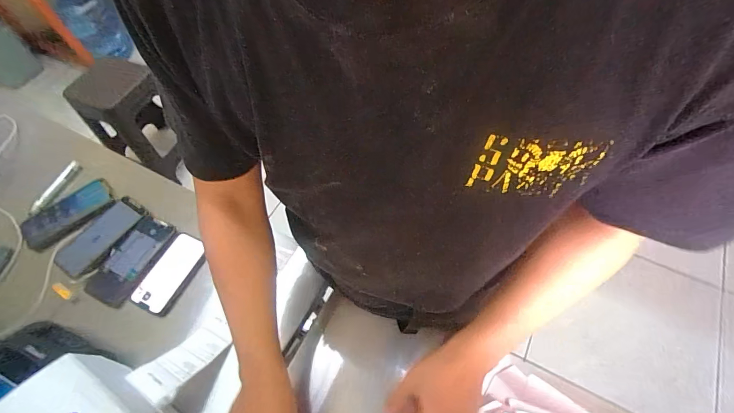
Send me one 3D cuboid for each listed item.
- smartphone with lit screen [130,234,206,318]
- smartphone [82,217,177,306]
[{"bbox_3d":[-0.356,0.118,0.630,0.086,0.007,0.142,16,62,12],"label":"smartphone with lit screen"},{"bbox_3d":[-0.439,0.094,0.647,0.087,0.010,0.166,19,63,14],"label":"smartphone"}]

